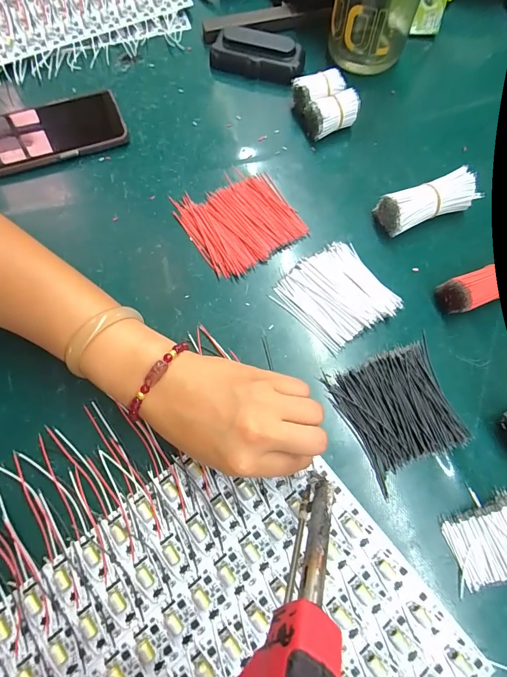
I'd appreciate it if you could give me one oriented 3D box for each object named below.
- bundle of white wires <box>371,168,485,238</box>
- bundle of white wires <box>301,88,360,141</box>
[{"bbox_3d":[0.166,-0.131,0.347,0.086,0.037,0.035,-19,73,-7],"label":"bundle of white wires"},{"bbox_3d":[0.083,-0.237,0.383,0.054,0.032,0.029,-14,73,-6],"label":"bundle of white wires"}]

